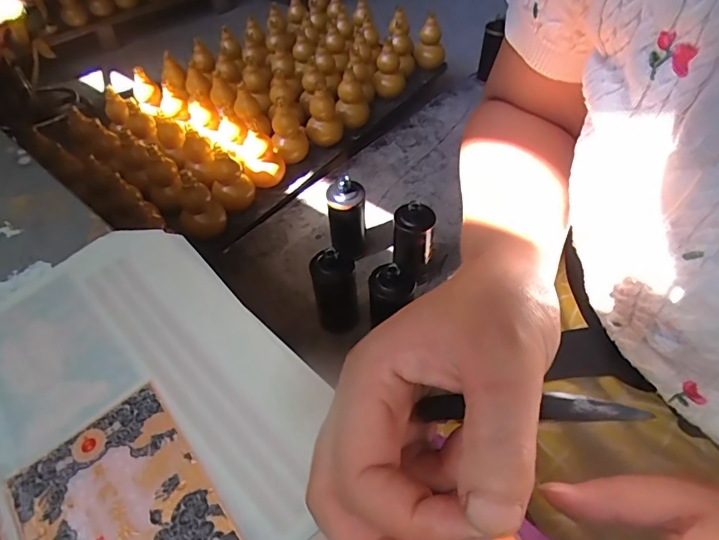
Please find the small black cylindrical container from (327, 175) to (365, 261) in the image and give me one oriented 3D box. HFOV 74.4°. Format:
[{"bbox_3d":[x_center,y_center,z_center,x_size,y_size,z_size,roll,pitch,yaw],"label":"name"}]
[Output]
[{"bbox_3d":[-0.026,-0.107,1.001,0.080,0.192,0.069,-8,50,-4],"label":"small black cylindrical container"}]

